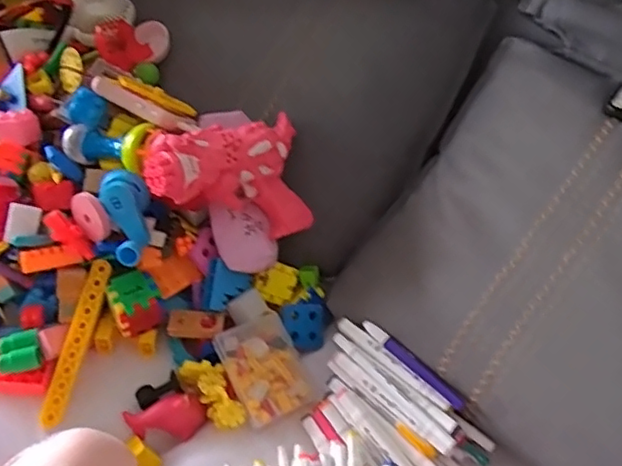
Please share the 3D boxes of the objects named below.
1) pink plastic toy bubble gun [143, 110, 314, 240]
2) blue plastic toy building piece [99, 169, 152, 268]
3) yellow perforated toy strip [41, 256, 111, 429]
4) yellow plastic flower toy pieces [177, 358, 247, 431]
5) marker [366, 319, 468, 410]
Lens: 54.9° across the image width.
[{"bbox_3d":[-0.104,-0.062,0.689,0.188,0.137,0.100,-7,6,-38],"label":"pink plastic toy bubble gun"},{"bbox_3d":[-0.200,-0.016,0.656,0.050,0.038,0.104,-10,79,-13],"label":"blue plastic toy building piece"},{"bbox_3d":[-0.250,0.115,0.640,0.024,0.008,0.176,24,70,-30],"label":"yellow perforated toy strip"},{"bbox_3d":[-0.104,0.171,0.644,0.037,0.021,0.085,-28,57,-26],"label":"yellow plastic flower toy pieces"},{"bbox_3d":[0.106,0.134,0.622,0.130,0.010,0.014,38,56,26],"label":"marker"}]

